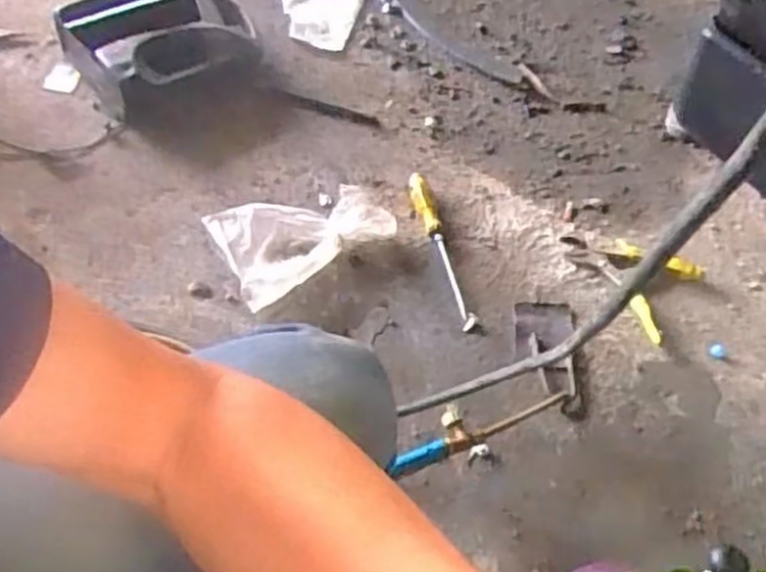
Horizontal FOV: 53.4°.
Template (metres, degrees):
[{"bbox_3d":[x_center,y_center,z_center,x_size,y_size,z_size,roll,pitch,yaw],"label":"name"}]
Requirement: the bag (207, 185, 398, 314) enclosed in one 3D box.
[{"bbox_3d":[-0.112,-0.075,1.092,0.244,0.053,0.152,-25,61,-21],"label":"bag"}]

